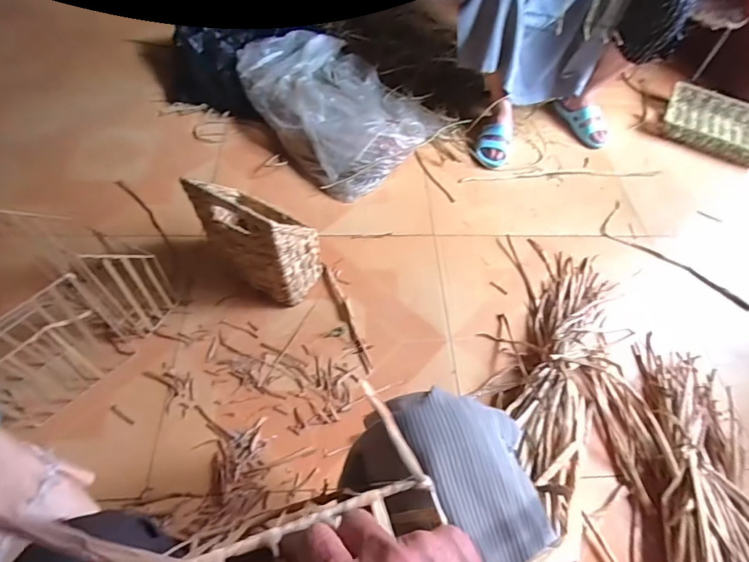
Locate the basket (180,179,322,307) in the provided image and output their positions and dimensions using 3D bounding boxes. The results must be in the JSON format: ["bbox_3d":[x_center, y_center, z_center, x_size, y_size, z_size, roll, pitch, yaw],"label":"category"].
[{"bbox_3d":[-0.241,-0.095,0.900,0.221,0.292,0.123,27,59,13],"label":"basket"}]

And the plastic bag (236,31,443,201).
[{"bbox_3d":[-0.141,-0.547,1.298,0.436,0.110,0.636,-39,68,-24],"label":"plastic bag"}]

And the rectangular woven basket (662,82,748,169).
[{"bbox_3d":[1.141,-0.515,1.420,0.335,0.062,0.276,25,60,11],"label":"rectangular woven basket"}]

